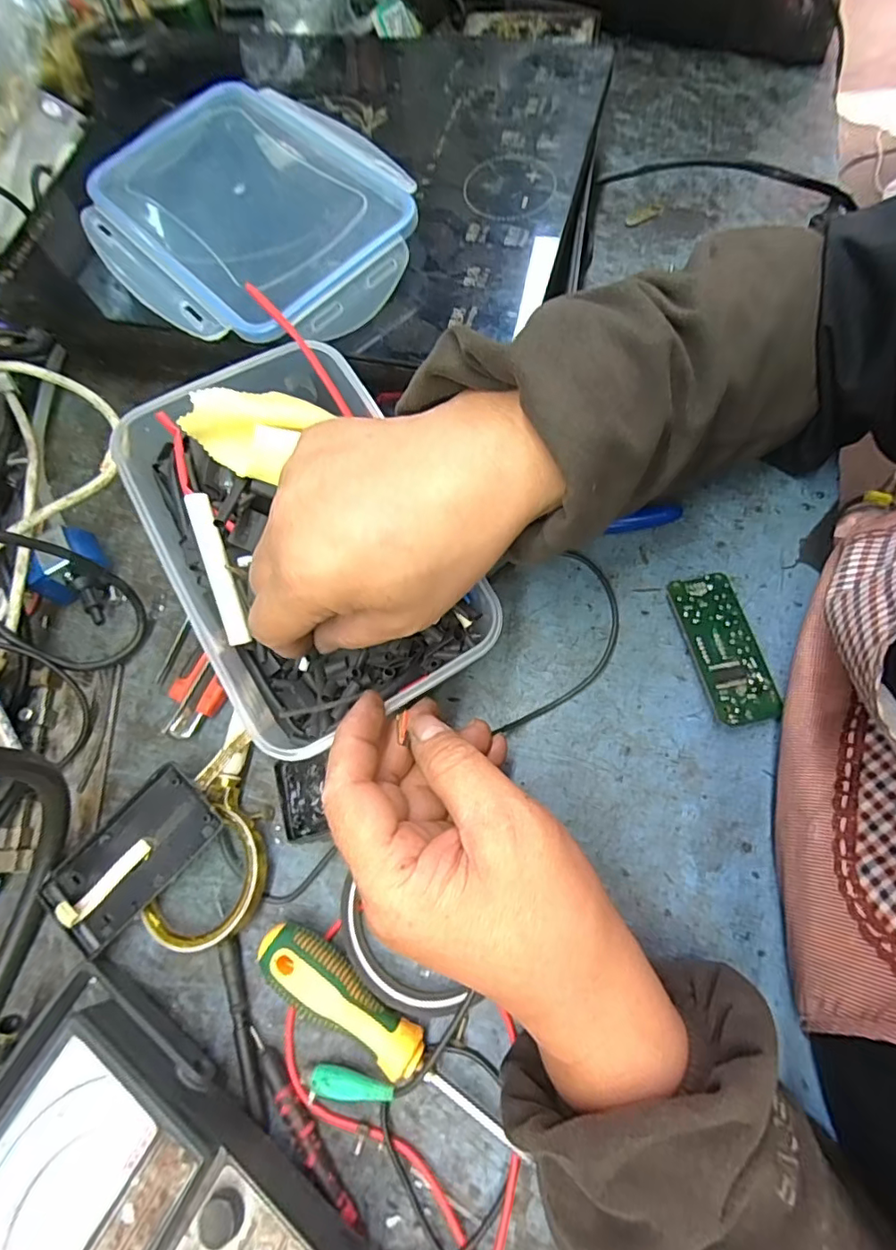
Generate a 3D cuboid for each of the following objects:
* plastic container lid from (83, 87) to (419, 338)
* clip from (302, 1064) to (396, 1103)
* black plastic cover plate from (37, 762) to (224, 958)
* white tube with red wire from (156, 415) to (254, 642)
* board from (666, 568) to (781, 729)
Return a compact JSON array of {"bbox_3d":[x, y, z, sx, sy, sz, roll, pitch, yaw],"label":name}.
[{"bbox_3d":[-0.123,-0.253,0.341,0.165,0.026,0.212,-39,71,-8],"label":"plastic container lid"},{"bbox_3d":[-0.046,0.212,0.259,0.046,0.012,0.013,-8,71,18],"label":"clip"},{"bbox_3d":[-0.165,0.120,0.290,0.045,0.011,0.092,42,79,17],"label":"black plastic cover plate"},{"bbox_3d":[-0.124,-0.051,0.283,0.014,0.014,0.127,-20,85,-5],"label":"white tube with red wire"},{"bbox_3d":[0.152,0.013,0.312,0.036,0.013,0.084,-13,70,1],"label":"board"}]

